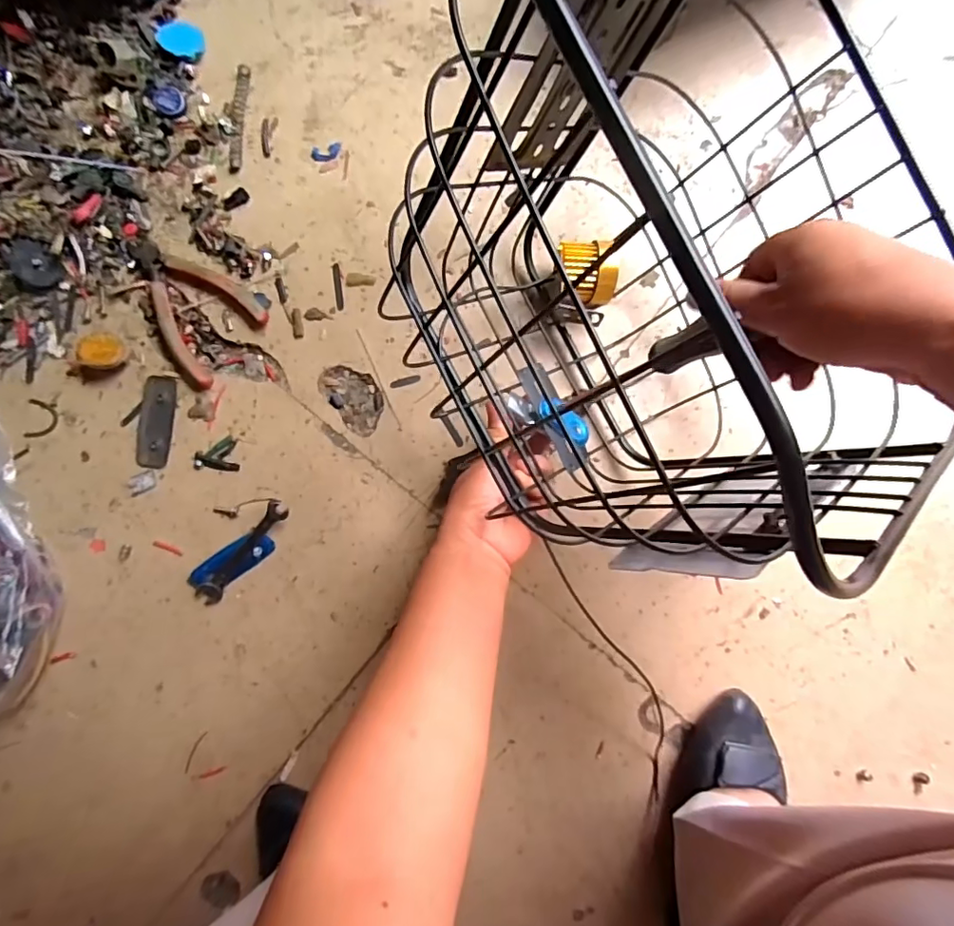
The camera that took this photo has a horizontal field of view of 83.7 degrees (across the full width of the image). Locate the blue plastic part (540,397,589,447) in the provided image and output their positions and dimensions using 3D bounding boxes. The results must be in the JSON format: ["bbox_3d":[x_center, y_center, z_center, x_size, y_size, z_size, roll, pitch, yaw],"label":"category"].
[{"bbox_3d":[0.072,-0.035,0.441,0.050,0.011,0.023,36,90,-14],"label":"blue plastic part"}]

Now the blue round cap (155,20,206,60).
[{"bbox_3d":[-0.280,-0.403,0.505,0.044,0.007,0.037,36,90,1],"label":"blue round cap"}]

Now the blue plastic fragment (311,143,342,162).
[{"bbox_3d":[-0.143,-0.295,0.505,0.030,0.004,0.015,-4,89,1],"label":"blue plastic fragment"}]

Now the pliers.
[{"bbox_3d":[-0.279,-0.148,0.498,0.142,0.018,0.098,41,90,1],"label":"pliers"}]

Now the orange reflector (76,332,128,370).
[{"bbox_3d":[-0.349,-0.104,0.498,0.037,0.024,0.034,0,90,1],"label":"orange reflector"}]

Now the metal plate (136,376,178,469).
[{"bbox_3d":[-0.304,-0.039,0.505,0.033,0.005,0.086,9,90,1],"label":"metal plate"}]

